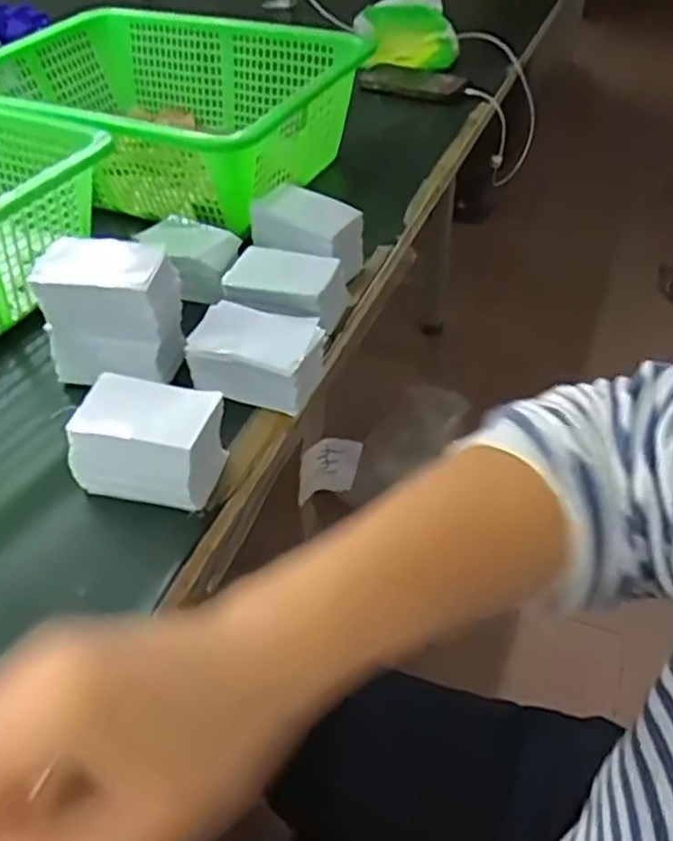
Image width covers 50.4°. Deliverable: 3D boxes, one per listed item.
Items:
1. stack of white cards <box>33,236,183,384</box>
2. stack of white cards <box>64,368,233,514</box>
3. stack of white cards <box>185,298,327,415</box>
[{"bbox_3d":[-0.170,-0.082,0.546,0.101,0.094,0.062,2,45,5],"label":"stack of white cards"},{"bbox_3d":[-0.124,0.013,0.472,0.091,0.061,0.053,11,47,14],"label":"stack of white cards"},{"bbox_3d":[-0.057,-0.050,0.545,0.098,0.051,0.062,17,48,19],"label":"stack of white cards"}]

